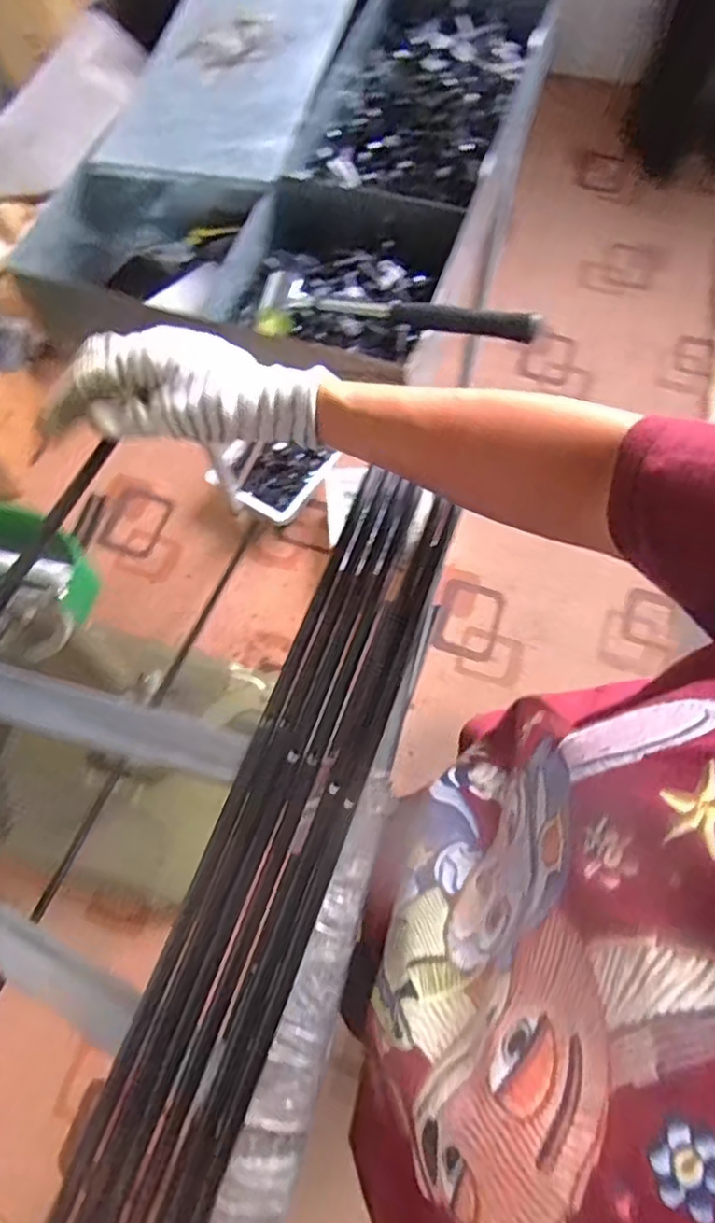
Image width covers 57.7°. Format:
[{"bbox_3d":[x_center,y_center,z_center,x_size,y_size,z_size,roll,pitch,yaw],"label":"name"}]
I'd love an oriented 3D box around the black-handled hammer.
[{"bbox_3d":[0.027,-0.268,0.581,0.274,0.042,0.065,19,66,27],"label":"black-handled hammer"}]

